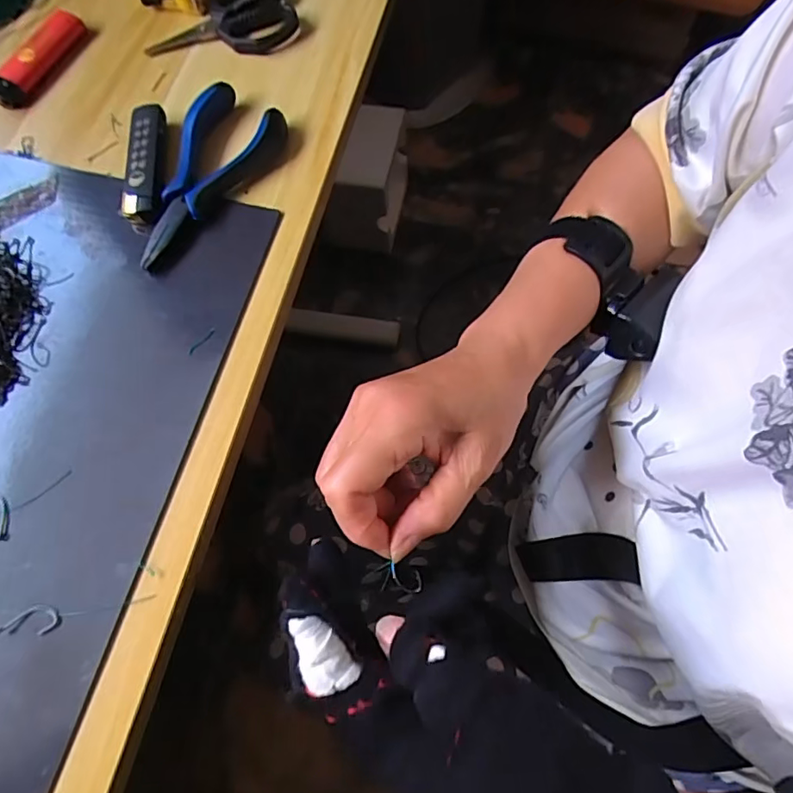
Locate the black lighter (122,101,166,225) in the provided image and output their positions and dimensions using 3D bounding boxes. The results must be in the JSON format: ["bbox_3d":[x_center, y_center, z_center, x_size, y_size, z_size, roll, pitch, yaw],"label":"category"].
[{"bbox_3d":[-0.146,-0.136,0.311,0.021,0.015,0.076,-6,70,-1],"label":"black lighter"}]

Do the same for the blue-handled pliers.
[{"bbox_3d":[-0.114,-0.127,0.308,0.056,0.014,0.120,27,73,10],"label":"blue-handled pliers"}]

